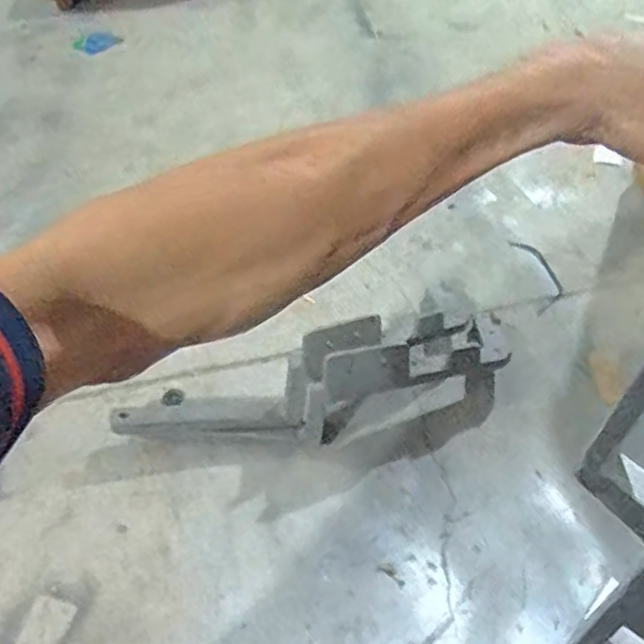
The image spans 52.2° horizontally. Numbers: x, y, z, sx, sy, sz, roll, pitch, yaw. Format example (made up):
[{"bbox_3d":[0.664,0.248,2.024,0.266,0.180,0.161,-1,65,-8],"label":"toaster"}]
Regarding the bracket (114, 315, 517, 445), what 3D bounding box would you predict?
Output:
[{"bbox_3d":[0.005,0.060,0.795,0.484,0.116,0.115,-9,49,-7],"label":"bracket"}]

